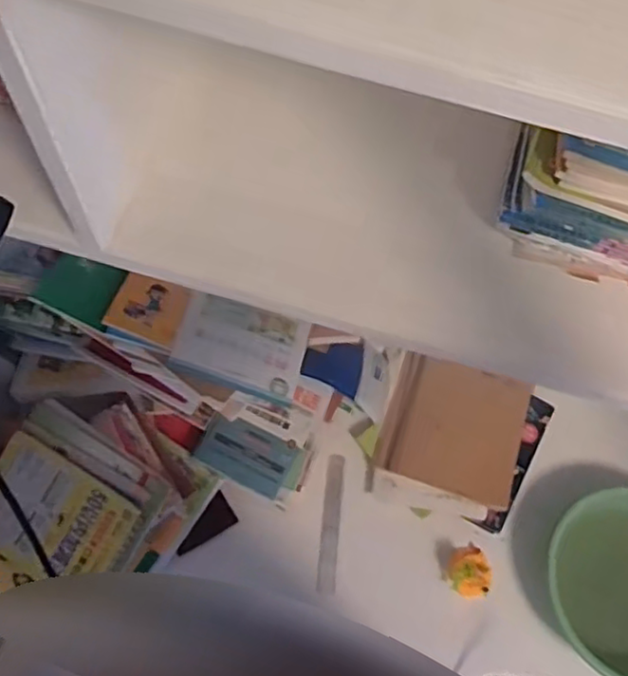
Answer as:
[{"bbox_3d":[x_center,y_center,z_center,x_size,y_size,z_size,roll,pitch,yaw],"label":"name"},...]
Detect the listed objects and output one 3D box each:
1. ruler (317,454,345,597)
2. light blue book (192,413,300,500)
[{"bbox_3d":[0.029,0.303,1.075,0.027,0.006,0.216,6,80,-1],"label":"ruler"},{"bbox_3d":[-0.106,0.181,1.028,0.143,0.012,0.092,26,86,-2],"label":"light blue book"}]

